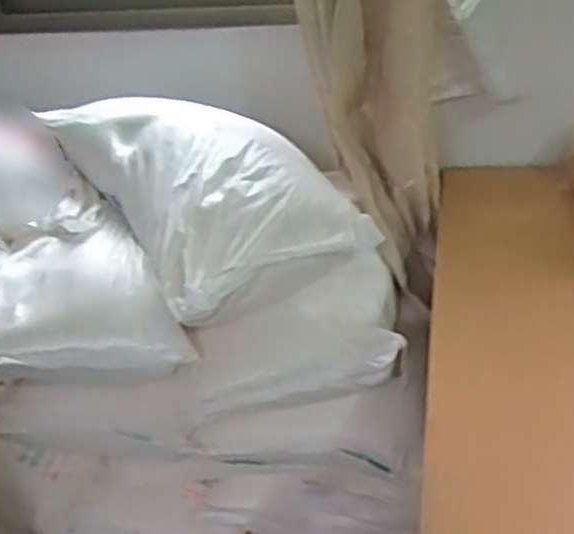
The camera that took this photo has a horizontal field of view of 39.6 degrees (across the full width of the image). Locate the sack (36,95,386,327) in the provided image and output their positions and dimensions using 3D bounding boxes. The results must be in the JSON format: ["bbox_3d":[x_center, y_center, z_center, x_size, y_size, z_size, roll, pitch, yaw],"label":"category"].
[{"bbox_3d":[-0.172,-0.170,1.574,0.409,0.211,0.683,-24,35,-29],"label":"sack"}]

